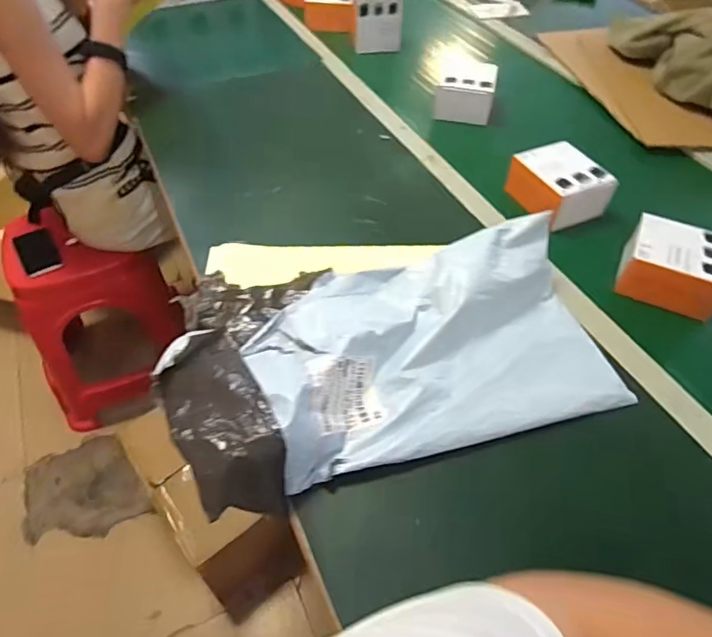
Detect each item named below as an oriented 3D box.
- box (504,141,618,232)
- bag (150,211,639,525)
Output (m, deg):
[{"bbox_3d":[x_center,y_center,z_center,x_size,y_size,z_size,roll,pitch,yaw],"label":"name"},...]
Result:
[{"bbox_3d":[0.296,-0.201,0.761,0.104,0.069,0.124,-17,52,-15],"label":"box"},{"bbox_3d":[0.038,0.019,0.550,0.462,0.076,0.273,-10,50,-10],"label":"bag"}]

